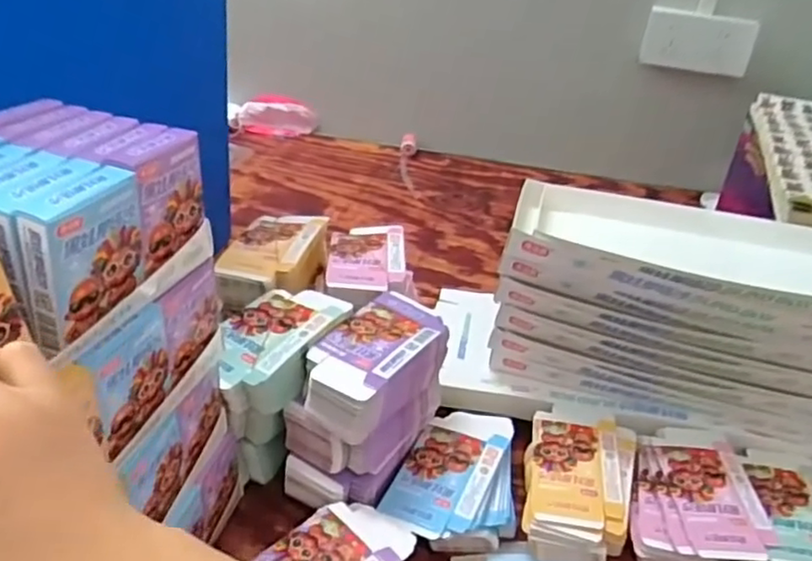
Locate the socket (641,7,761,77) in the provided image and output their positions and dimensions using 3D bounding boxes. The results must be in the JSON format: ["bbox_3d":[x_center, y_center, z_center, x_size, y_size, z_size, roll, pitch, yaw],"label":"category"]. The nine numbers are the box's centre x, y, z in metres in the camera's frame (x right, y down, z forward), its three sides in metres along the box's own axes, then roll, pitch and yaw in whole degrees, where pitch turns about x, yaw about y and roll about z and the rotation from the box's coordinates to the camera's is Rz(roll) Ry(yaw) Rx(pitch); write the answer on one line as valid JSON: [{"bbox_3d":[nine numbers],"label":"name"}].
[{"bbox_3d":[0.495,-0.404,1.111,0.170,0.088,0.034,18,36,18],"label":"socket"}]

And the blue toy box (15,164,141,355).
[{"bbox_3d":[-0.176,-0.015,0.362,0.023,0.077,0.068,16,36,17],"label":"blue toy box"}]

